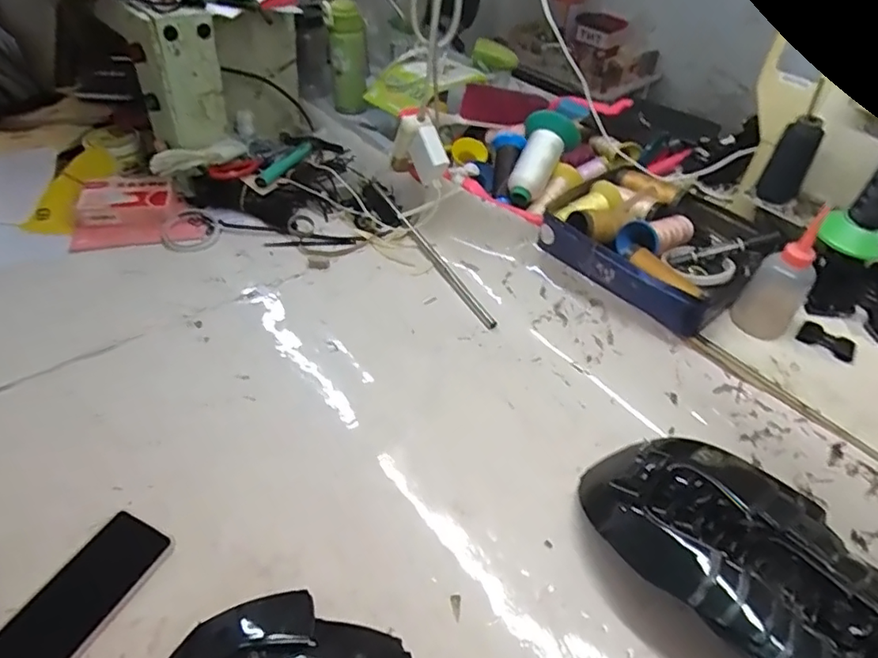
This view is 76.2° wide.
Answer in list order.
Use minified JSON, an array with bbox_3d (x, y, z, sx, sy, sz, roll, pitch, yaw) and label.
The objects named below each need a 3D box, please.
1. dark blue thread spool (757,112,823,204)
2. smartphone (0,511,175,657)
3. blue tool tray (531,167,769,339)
[{"bbox_3d":[0.460,-0.220,0.731,0.043,0.118,0.032,31,50,24],"label":"dark blue thread spool"},{"bbox_3d":[-0.331,0.250,0.516,0.075,0.013,0.160,22,47,17],"label":"smartphone"},{"bbox_3d":[0.289,-0.124,0.771,0.262,0.068,0.216,33,52,26],"label":"blue tool tray"}]

